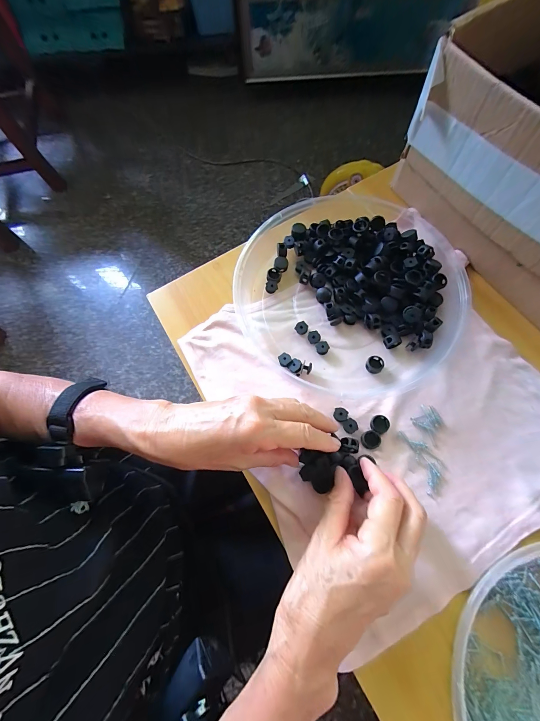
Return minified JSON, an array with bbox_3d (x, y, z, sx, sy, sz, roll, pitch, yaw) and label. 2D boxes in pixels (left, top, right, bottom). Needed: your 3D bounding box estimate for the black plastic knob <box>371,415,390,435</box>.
[{"bbox_3d":[0.107,0.062,0.288,0.017,0.009,0.016,-1,72,2],"label":"black plastic knob"}]

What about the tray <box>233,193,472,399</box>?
[{"bbox_3d":[0.085,-0.075,0.322,0.234,0.030,0.224,-1,72,2],"label":"tray"}]

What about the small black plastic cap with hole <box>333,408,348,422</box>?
[{"bbox_3d":[0.069,0.054,0.293,0.013,0.009,0.013,-1,72,2],"label":"small black plastic cap with hole"}]

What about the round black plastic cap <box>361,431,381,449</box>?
[{"bbox_3d":[0.097,0.076,0.283,0.017,0.005,0.016,-1,72,2],"label":"round black plastic cap"}]

